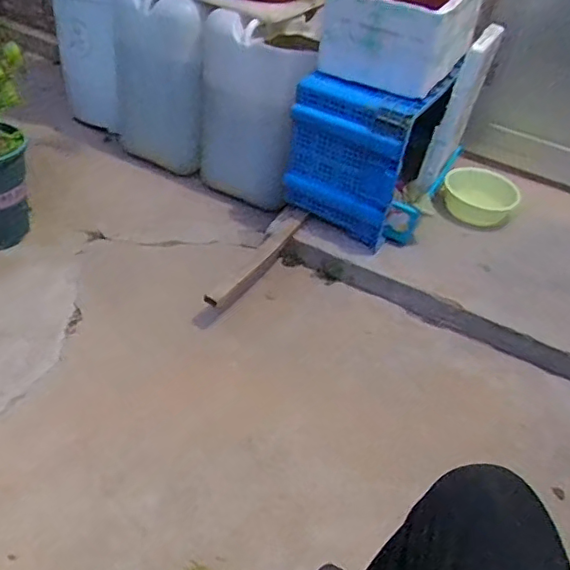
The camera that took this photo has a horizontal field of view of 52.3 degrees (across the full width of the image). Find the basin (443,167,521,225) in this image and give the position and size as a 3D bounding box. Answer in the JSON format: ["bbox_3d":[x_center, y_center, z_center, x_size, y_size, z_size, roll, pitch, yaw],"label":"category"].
[{"bbox_3d":[0.568,-0.260,1.695,0.192,0.104,0.208,6,39,-5],"label":"basin"}]

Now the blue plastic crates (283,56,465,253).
[{"bbox_3d":[0.194,-0.365,1.512,0.310,0.324,0.308,23,40,16],"label":"blue plastic crates"}]

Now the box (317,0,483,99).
[{"bbox_3d":[0.314,-0.681,1.513,0.301,0.190,0.510,24,41,18],"label":"box"}]

